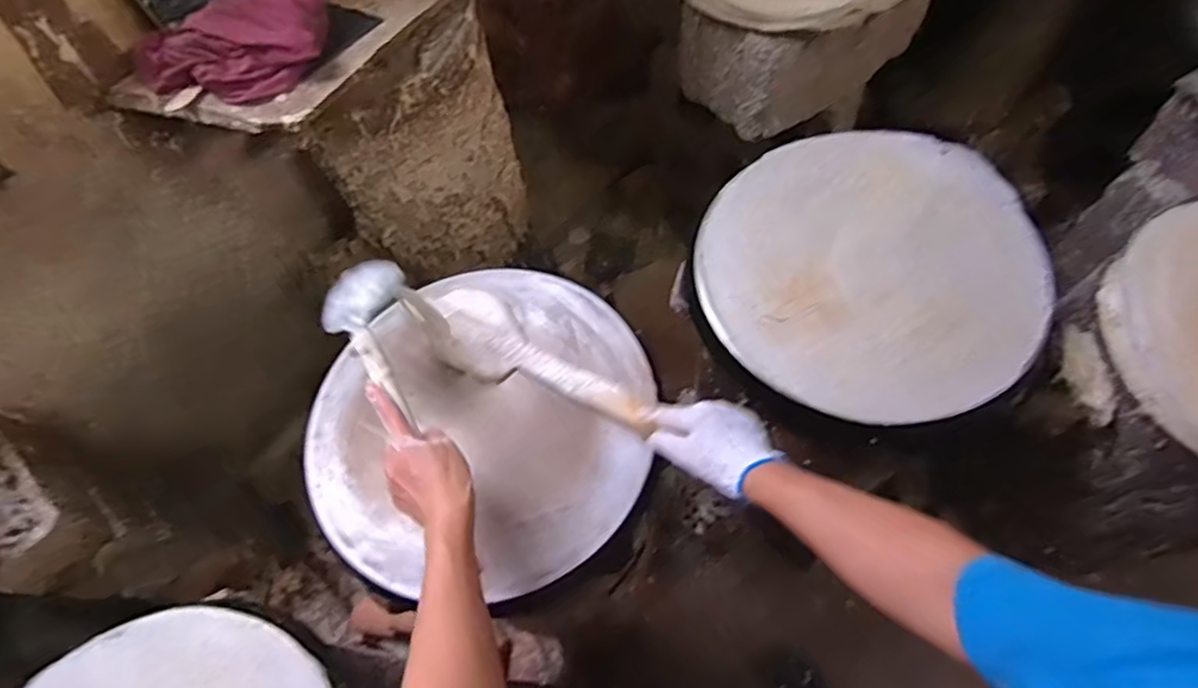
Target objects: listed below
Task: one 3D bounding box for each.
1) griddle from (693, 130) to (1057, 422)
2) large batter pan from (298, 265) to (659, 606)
[{"bbox_3d":[0.318,-0.097,0.768,0.383,0.039,0.374,-2,62,5],"label":"griddle"},{"bbox_3d":[-0.132,0.087,0.737,0.389,0.036,0.367,-2,62,5],"label":"large batter pan"}]

